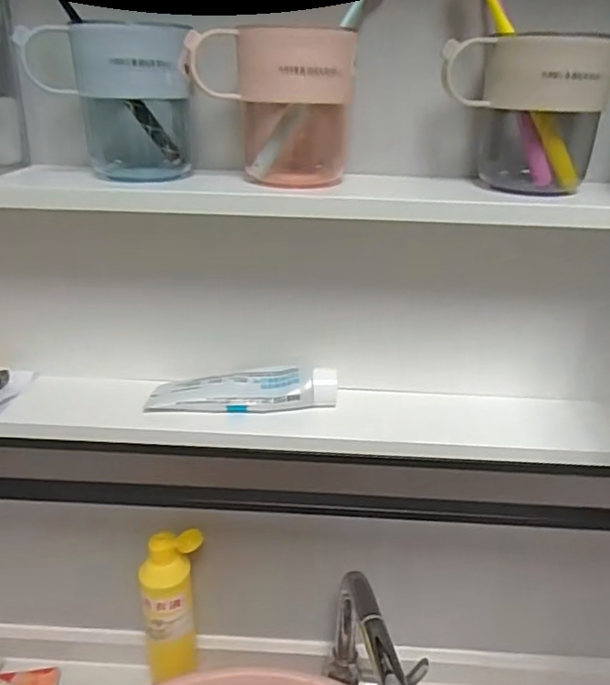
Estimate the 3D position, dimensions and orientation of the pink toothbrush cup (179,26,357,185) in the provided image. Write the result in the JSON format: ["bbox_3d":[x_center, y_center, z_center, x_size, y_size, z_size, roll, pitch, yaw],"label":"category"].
[{"bbox_3d":[-0.023,-0.172,0.438,0.115,0.101,0.069,3,25,2],"label":"pink toothbrush cup"}]

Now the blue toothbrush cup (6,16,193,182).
[{"bbox_3d":[-0.140,-0.181,0.449,0.106,0.104,0.093,-1,25,-7],"label":"blue toothbrush cup"}]

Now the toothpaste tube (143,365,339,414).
[{"bbox_3d":[-0.053,0.040,0.519,0.162,0.029,0.041,2,25,1],"label":"toothpaste tube"}]

